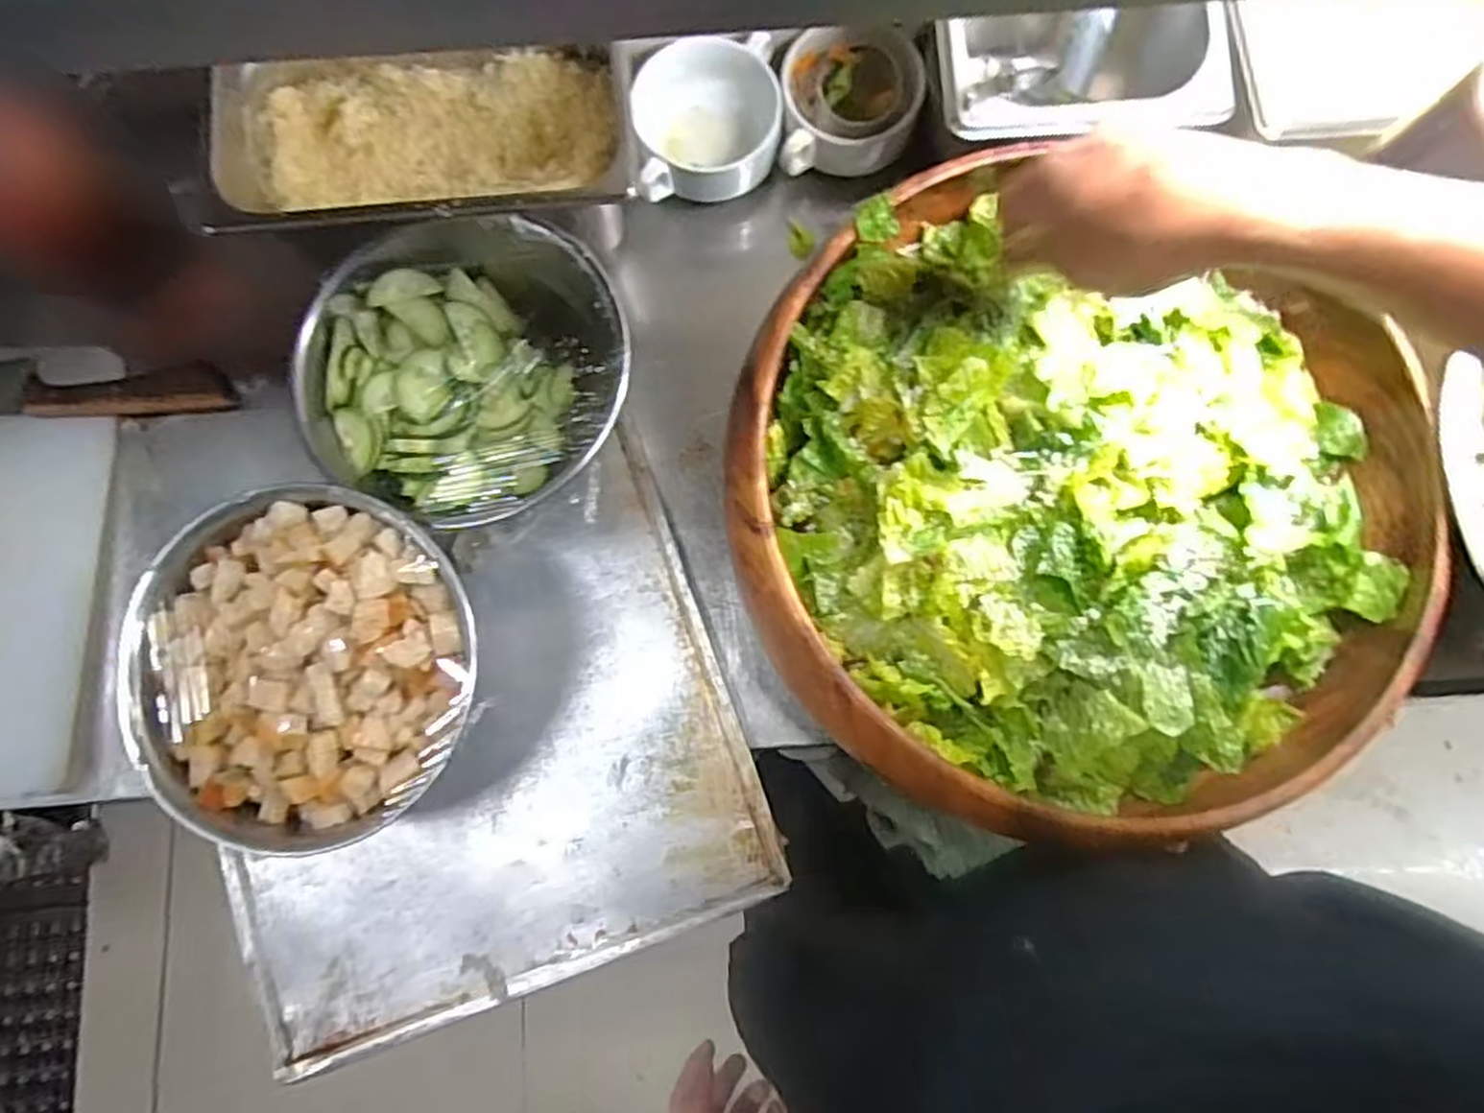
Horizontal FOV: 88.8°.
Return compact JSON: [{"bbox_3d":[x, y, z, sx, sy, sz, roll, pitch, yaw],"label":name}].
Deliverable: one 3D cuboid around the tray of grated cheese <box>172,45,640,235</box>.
[{"bbox_3d":[-0.198,-0.263,0.496,0.256,0.073,0.132,-5,80,-1],"label":"tray of grated cheese"}]

